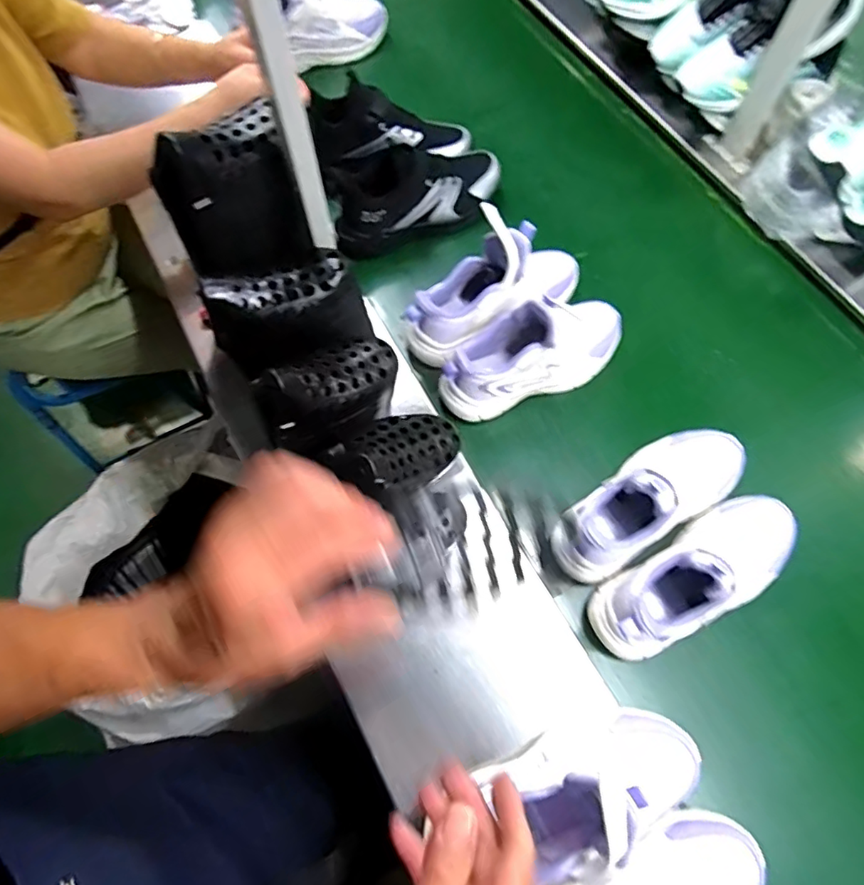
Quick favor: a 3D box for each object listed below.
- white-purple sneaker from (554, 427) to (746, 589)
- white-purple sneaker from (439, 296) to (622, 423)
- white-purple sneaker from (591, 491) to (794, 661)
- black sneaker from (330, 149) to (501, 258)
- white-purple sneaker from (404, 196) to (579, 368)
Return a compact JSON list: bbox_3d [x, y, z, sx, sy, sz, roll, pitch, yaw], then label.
[{"bbox_3d":[0.240,0.054,0.599,0.243,0.114,0.093,-30,71,-12],"label":"white-purple sneaker"},{"bbox_3d":[0.129,-0.114,0.672,0.236,0.123,0.078,-20,70,-8],"label":"white-purple sneaker"},{"bbox_3d":[0.284,0.136,0.573,0.242,0.105,0.095,-30,71,-12],"label":"white-purple sneaker"},{"bbox_3d":[-0.016,-0.362,0.789,0.268,0.103,0.096,-25,70,-10],"label":"black sneaker"},{"bbox_3d":[0.086,-0.198,0.713,0.250,0.136,0.080,-29,71,-11],"label":"white-purple sneaker"}]

